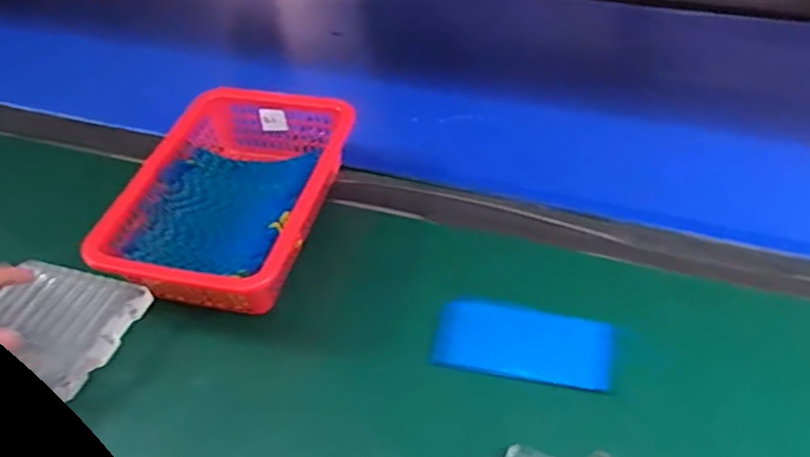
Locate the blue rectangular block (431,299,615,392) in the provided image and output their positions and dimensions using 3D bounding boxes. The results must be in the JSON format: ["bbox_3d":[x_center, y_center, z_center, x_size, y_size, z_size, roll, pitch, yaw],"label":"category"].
[{"bbox_3d":[0.085,0.082,0.485,0.122,0.011,0.055,7,46,11],"label":"blue rectangular block"}]

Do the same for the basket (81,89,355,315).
[{"bbox_3d":[-0.138,-0.024,0.562,0.150,0.060,0.219,8,47,12],"label":"basket"}]

